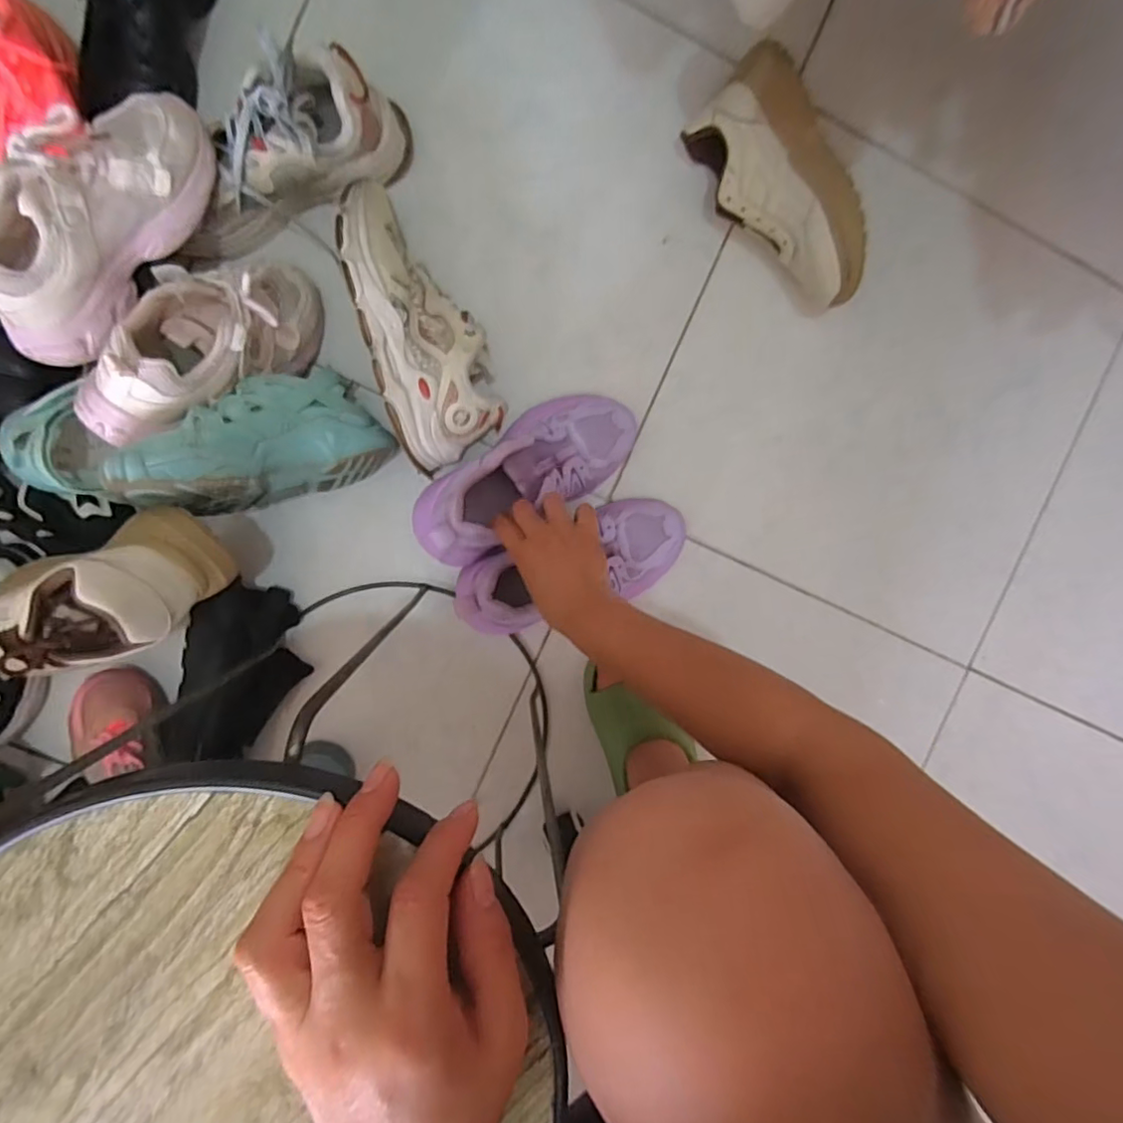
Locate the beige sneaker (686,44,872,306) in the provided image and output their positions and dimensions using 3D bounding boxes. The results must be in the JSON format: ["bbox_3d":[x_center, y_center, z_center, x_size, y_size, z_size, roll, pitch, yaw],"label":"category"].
[{"bbox_3d":[0.215,-0.376,0.593,0.095,0.102,0.248,-24,96,-4],"label":"beige sneaker"}]

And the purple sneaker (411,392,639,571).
[{"bbox_3d":[-0.036,-0.088,0.579,0.241,0.088,0.102,-35,97,-18],"label":"purple sneaker"}]

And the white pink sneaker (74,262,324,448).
[{"bbox_3d":[-0.295,-0.198,0.496,0.080,0.103,0.232,41,51,-7],"label":"white pink sneaker"}]

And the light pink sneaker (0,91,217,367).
[{"bbox_3d":[-0.386,-0.282,0.467,0.091,0.080,0.248,31,90,-8],"label":"light pink sneaker"}]

